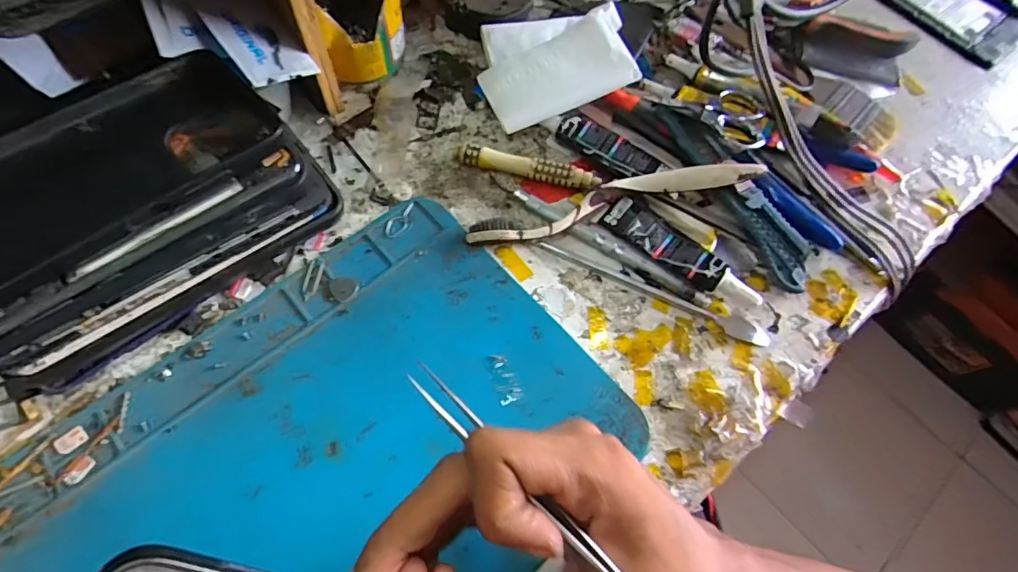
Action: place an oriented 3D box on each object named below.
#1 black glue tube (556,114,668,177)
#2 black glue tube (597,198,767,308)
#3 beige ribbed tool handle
[{"bbox_3d":[0.064,-0.089,0.333,0.071,0.007,0.027,26,67,8],"label":"black glue tube"},{"bbox_3d":[0.100,-0.019,0.308,0.098,0.015,0.023,38,69,13],"label":"black glue tube"},{"bbox_3d":[0.011,-0.074,0.330,0.090,0.014,0.010,12,65,2],"label":"beige ribbed tool handle"}]

